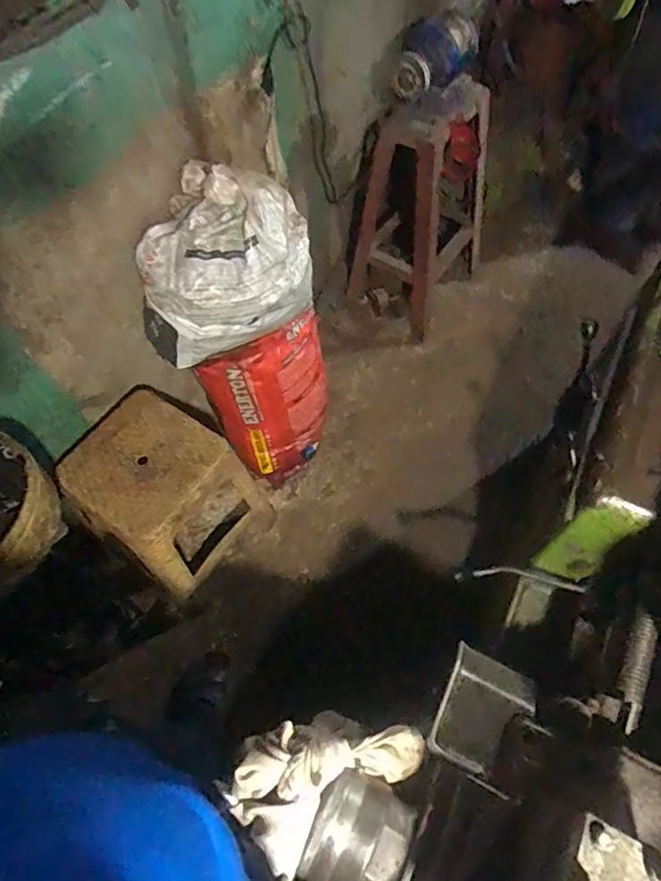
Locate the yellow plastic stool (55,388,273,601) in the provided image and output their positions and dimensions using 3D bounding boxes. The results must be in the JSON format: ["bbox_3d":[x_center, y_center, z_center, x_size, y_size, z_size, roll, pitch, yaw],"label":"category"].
[{"bbox_3d":[-0.398,0.161,1.402,0.315,0.499,0.326,31,66,19],"label":"yellow plastic stool"}]

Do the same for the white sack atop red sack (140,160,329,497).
[{"bbox_3d":[-0.201,-0.230,1.432,0.355,0.786,0.319,19,63,13],"label":"white sack atop red sack"}]

